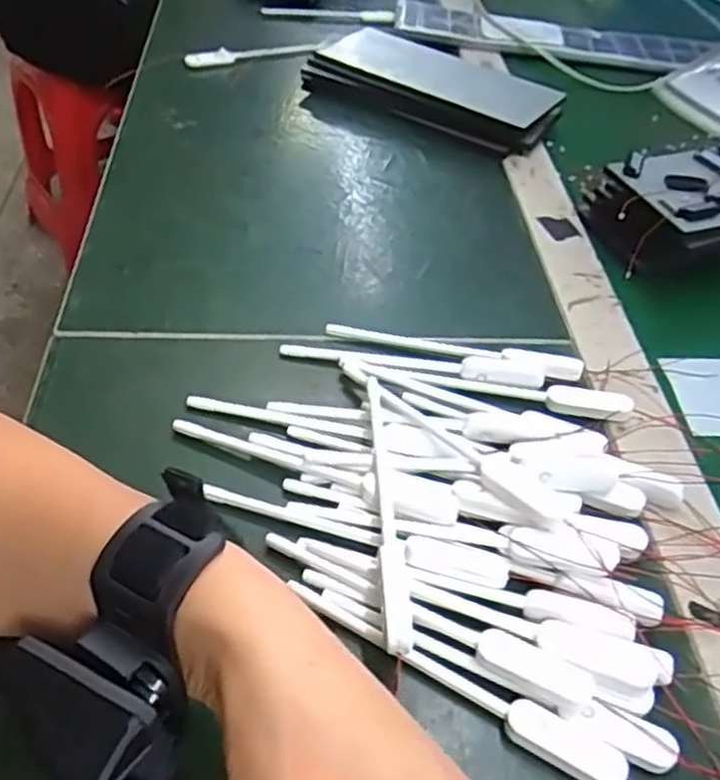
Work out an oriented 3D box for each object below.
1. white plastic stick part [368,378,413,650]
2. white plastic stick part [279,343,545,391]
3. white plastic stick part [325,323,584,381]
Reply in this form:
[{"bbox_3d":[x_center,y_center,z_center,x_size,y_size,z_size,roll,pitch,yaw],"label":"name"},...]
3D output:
[{"bbox_3d":[0.012,0.049,0.346,0.011,0.011,0.138,0,46,-5],"label":"white plastic stick part"},{"bbox_3d":[0.028,-0.016,0.422,0.145,0.009,0.015,8,45,2],"label":"white plastic stick part"},{"bbox_3d":[0.053,-0.025,0.434,0.145,0.009,0.019,13,46,7],"label":"white plastic stick part"}]

